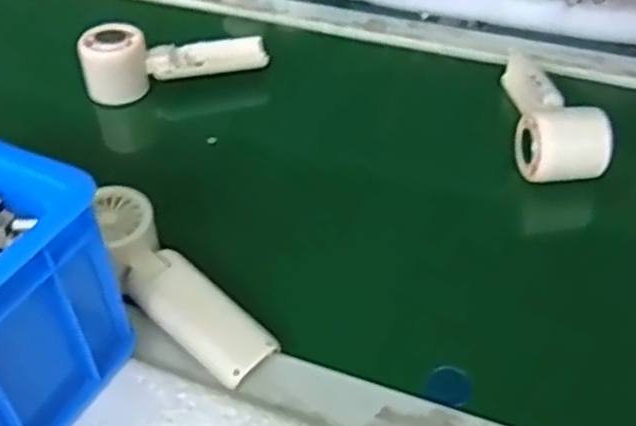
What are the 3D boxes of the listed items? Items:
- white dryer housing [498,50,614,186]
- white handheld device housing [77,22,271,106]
[{"bbox_3d":[0.195,-0.093,0.618,0.066,0.051,0.159,1,44,4],"label":"white dryer housing"},{"bbox_3d":[-0.133,-0.149,0.687,0.167,0.057,0.043,-11,44,-9],"label":"white handheld device housing"}]

